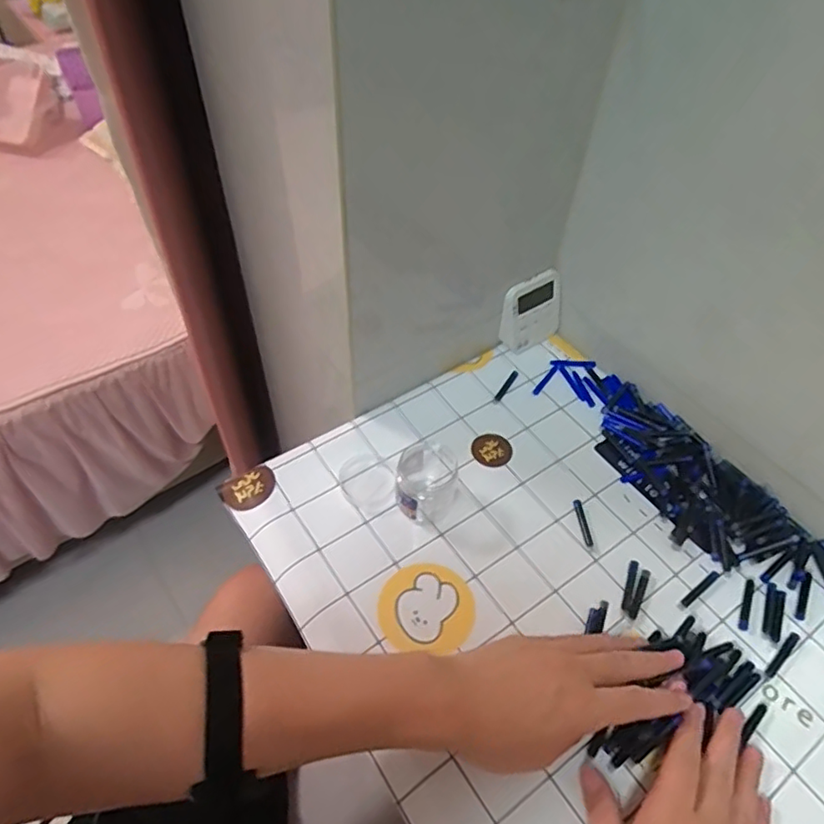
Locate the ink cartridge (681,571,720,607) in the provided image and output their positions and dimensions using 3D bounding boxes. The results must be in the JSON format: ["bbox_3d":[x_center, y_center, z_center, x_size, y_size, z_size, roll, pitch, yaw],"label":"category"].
[{"bbox_3d":[0.241,0.147,0.497,0.047,0.004,0.006,-31,58,-22],"label":"ink cartridge"}]

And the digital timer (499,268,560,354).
[{"bbox_3d":[0.133,-0.111,0.661,0.076,0.071,0.032,-29,58,-24],"label":"digital timer"}]

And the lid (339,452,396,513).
[{"bbox_3d":[-0.040,0.065,0.559,0.049,0.007,0.059,-11,52,-12],"label":"lid"}]

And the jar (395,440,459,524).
[{"bbox_3d":[0.014,0.061,0.536,0.054,0.056,0.058,1,51,-2],"label":"jar"}]

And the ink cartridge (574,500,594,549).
[{"bbox_3d":[0.157,0.101,0.545,0.008,0.004,0.049,-3,52,-2],"label":"ink cartridge"}]

